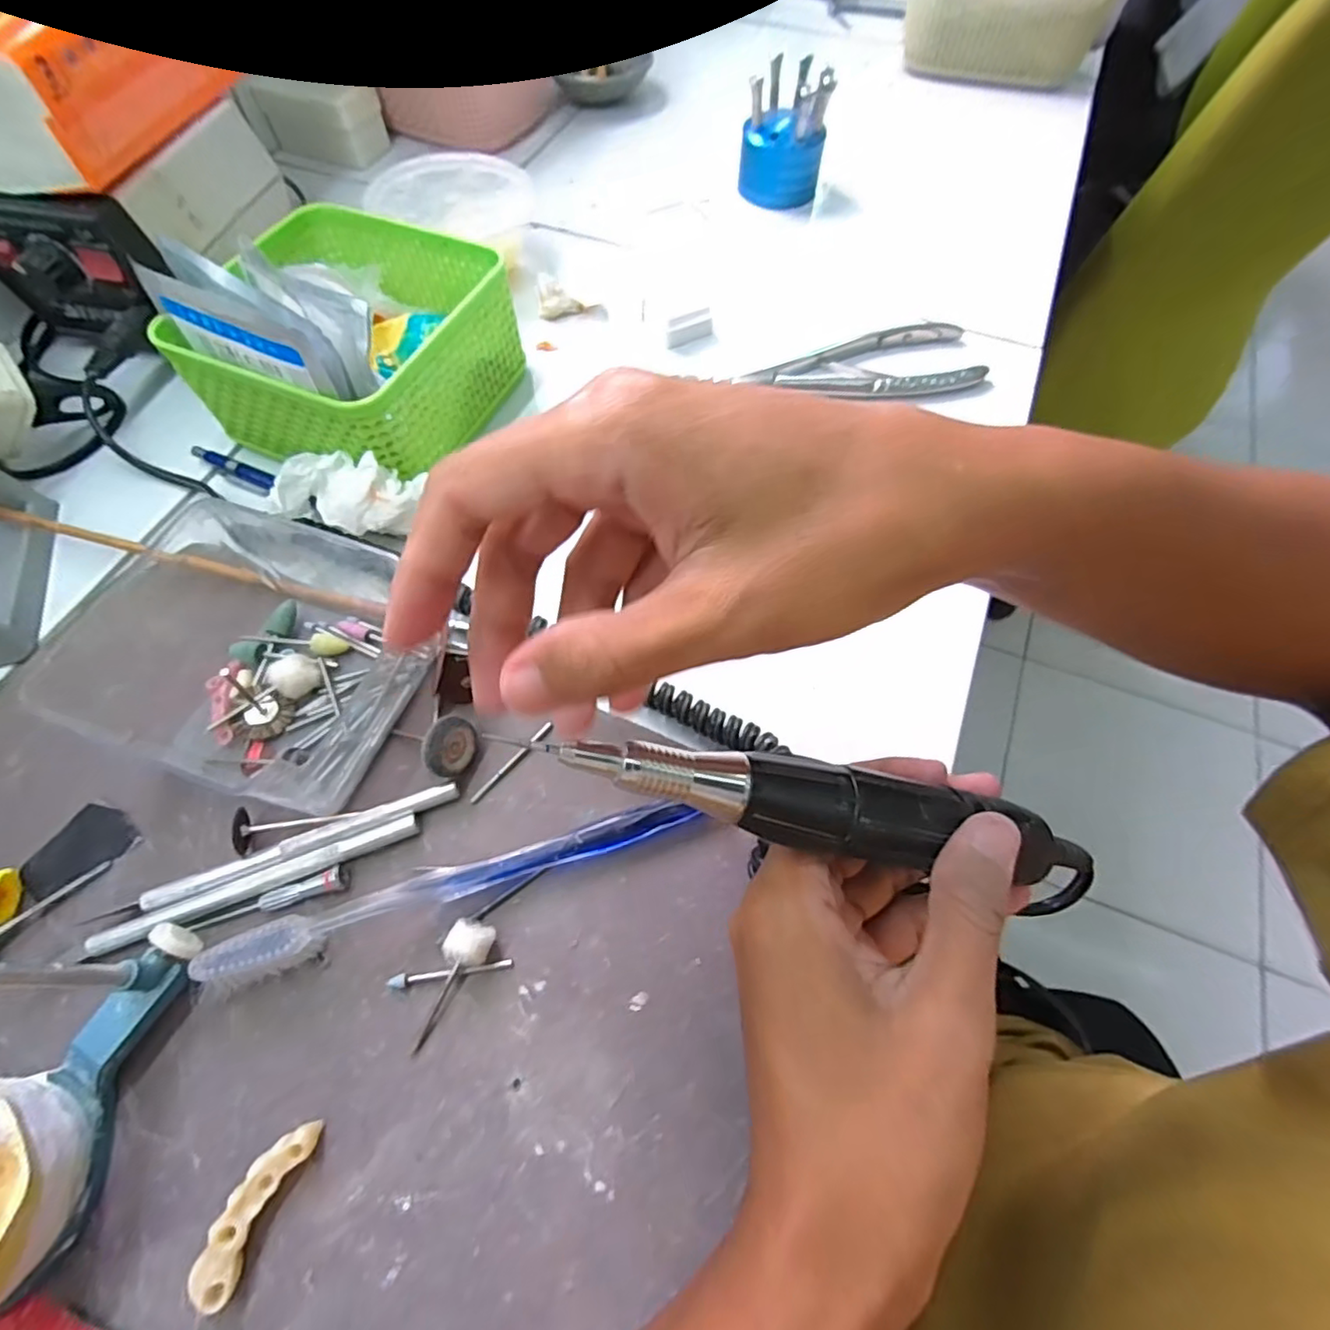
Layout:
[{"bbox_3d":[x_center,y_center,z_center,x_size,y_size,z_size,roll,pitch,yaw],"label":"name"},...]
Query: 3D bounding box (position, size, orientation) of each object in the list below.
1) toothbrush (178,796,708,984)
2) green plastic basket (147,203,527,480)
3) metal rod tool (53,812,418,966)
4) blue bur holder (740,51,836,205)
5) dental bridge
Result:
[{"bbox_3d":[-0.074,0.078,0.228,0.174,0.016,0.017,-18,65,-10],"label":"toothbrush"},{"bbox_3d":[-0.157,-0.166,0.327,0.117,0.060,0.131,24,65,11],"label":"green plastic basket"},{"bbox_3d":[-0.153,0.082,0.230,0.119,0.007,0.008,-20,65,-11],"label":"metal rod tool"},{"bbox_3d":[0.085,-0.377,0.440,0.059,0.069,0.051,12,63,5],"label":"blue bur holder"},{"bbox_3d":[-0.123,0.163,0.186,0.013,0.013,0.045,21,64,9],"label":"dental bridge"}]

